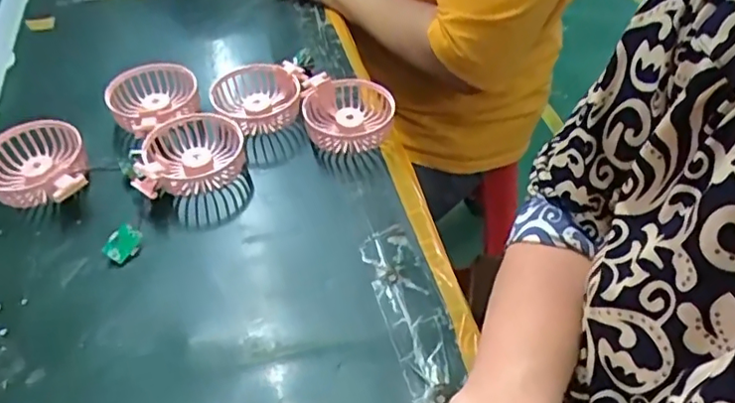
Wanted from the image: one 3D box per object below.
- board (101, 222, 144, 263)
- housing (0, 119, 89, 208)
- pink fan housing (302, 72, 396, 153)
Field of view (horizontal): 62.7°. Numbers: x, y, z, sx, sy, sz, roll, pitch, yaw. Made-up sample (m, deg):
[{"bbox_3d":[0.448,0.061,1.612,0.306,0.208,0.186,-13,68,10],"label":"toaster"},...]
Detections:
[{"bbox_3d":[-0.202,0.035,0.501,0.030,0.023,0.005,-54,23,-15],"label":"board"},{"bbox_3d":[-0.302,-0.027,0.544,0.093,0.036,0.101,-24,49,-18],"label":"housing"},{"bbox_3d":[-0.019,-0.086,0.605,0.090,0.042,0.088,-4,46,-3],"label":"pink fan housing"}]

